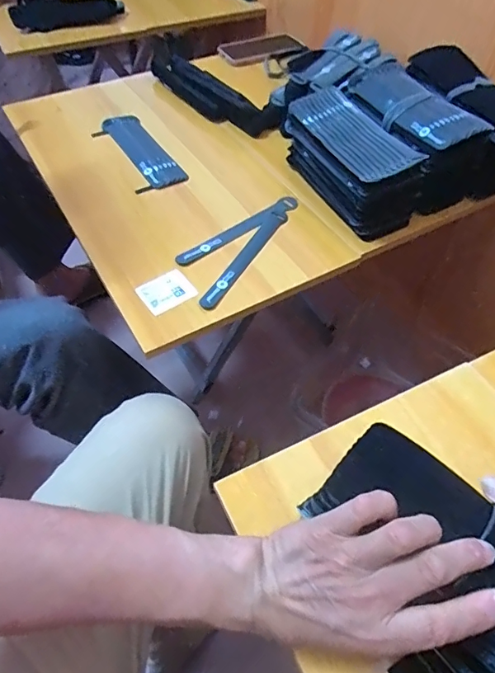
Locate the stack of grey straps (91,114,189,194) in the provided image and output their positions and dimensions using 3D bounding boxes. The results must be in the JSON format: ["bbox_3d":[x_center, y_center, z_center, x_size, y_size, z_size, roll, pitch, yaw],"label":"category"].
[{"bbox_3d":[-0.167,-0.282,0.735,0.080,0.020,0.198,-26,57,-19],"label":"stack of grey straps"}]

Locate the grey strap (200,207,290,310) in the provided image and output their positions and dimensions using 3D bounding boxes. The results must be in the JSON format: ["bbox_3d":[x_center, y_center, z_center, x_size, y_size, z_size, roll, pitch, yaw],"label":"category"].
[{"bbox_3d":[0.000,-0.101,0.601,0.022,0.008,0.199,24,56,17],"label":"grey strap"}]

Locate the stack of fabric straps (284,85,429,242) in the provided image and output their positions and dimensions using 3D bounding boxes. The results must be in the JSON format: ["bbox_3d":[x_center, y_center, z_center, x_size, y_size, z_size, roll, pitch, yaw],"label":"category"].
[{"bbox_3d":[0.139,-0.240,0.650,0.092,0.089,0.206,-19,55,-14],"label":"stack of fabric straps"}]

